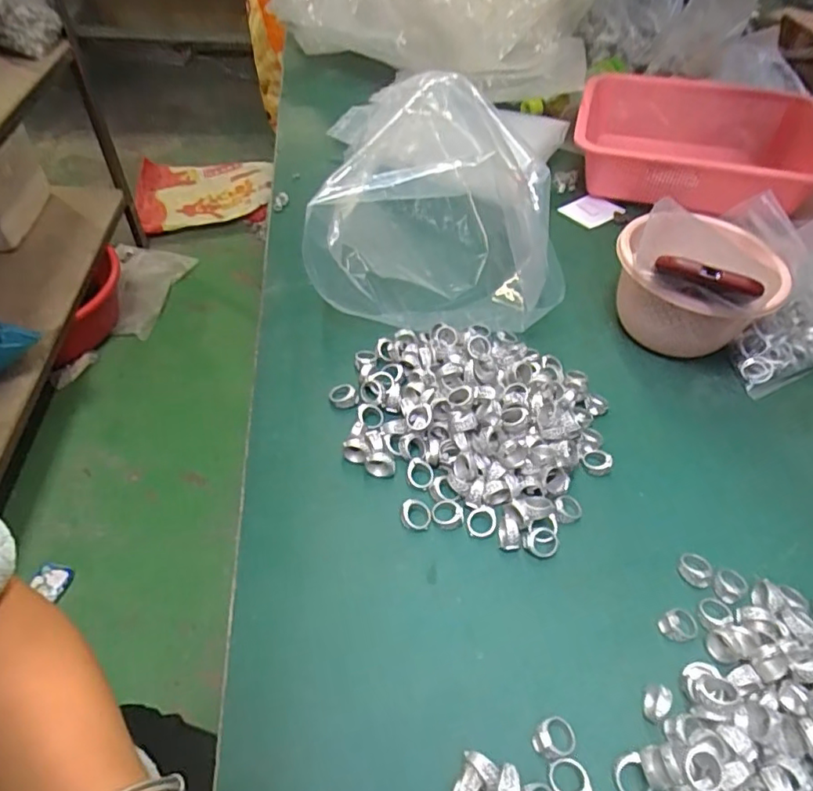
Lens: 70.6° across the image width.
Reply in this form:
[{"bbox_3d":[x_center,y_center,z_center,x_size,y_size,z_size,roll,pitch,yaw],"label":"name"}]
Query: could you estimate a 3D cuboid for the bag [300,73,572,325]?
[{"bbox_3d":[0.038,-0.247,0.623,0.240,0.141,0.382,5,48,-1],"label":"bag"}]

